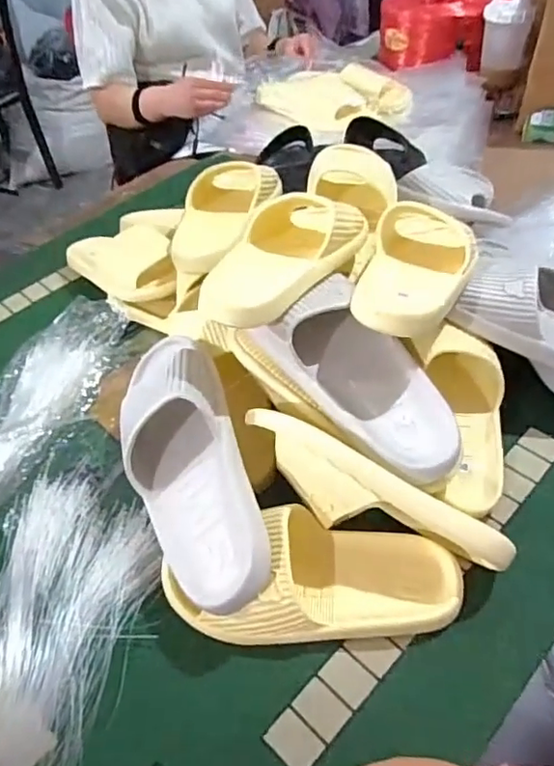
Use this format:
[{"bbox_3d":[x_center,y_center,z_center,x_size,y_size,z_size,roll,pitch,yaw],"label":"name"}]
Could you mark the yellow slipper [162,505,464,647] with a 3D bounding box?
[{"bbox_3d":[0.027,0.160,0.500,0.253,0.063,0.104,-4,49,-1],"label":"yellow slipper"}]

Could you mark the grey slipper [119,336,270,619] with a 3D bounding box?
[{"bbox_3d":[-0.087,0.062,0.529,0.106,0.089,0.273,-14,47,-10],"label":"grey slipper"}]

